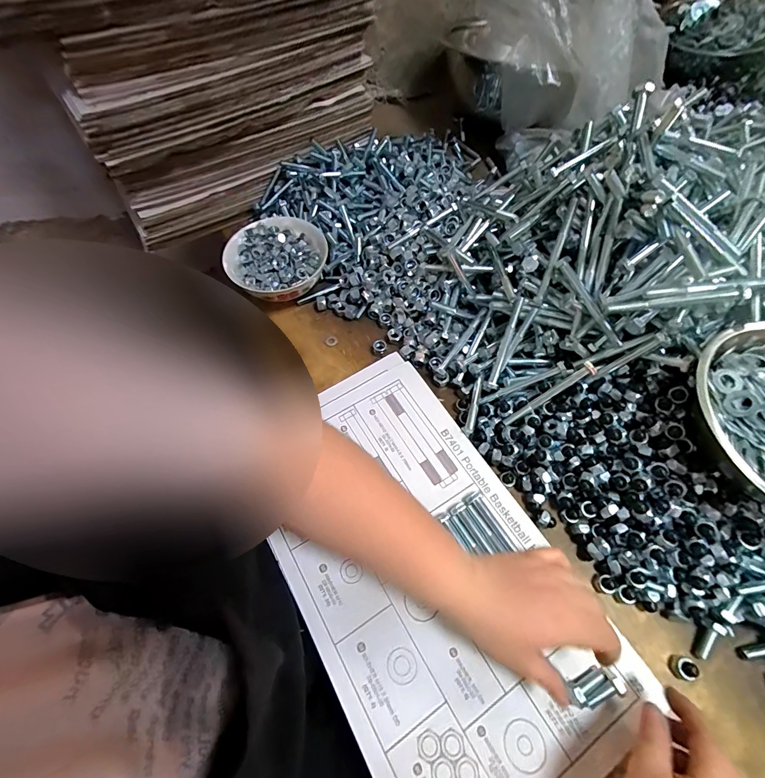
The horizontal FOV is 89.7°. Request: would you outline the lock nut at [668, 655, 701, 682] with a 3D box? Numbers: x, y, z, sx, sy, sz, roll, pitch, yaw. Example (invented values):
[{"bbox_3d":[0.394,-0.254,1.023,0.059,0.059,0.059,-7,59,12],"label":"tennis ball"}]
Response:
[{"bbox_3d":[0.249,0.230,0.316,0.014,0.016,0.017,17,63,11],"label":"lock nut"}]

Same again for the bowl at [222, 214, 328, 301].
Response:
[{"bbox_3d":[-0.138,-0.170,0.514,0.126,0.050,0.128,-1,61,1],"label":"bowl"}]

